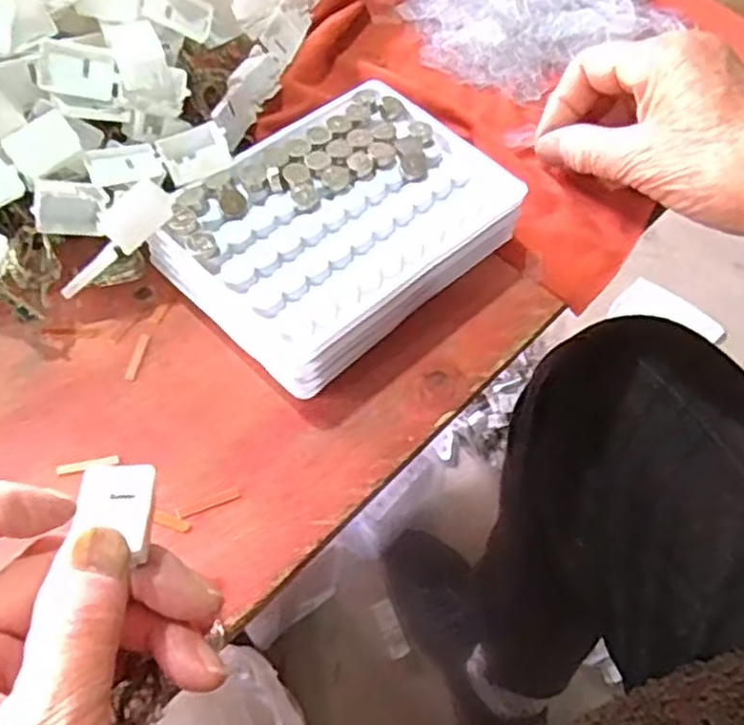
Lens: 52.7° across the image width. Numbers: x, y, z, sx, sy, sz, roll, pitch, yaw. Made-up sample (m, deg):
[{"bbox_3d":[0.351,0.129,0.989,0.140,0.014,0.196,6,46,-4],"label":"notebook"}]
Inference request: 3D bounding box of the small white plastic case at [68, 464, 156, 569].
[{"bbox_3d":[-0.070,0.039,0.206,0.019,0.006,0.027,-2,58,-5],"label":"small white plastic case"}]

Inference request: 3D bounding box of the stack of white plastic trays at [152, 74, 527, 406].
[{"bbox_3d":[-0.012,-0.055,0.314,0.096,0.034,0.133,40,64,19],"label":"stack of white plastic trays"}]

